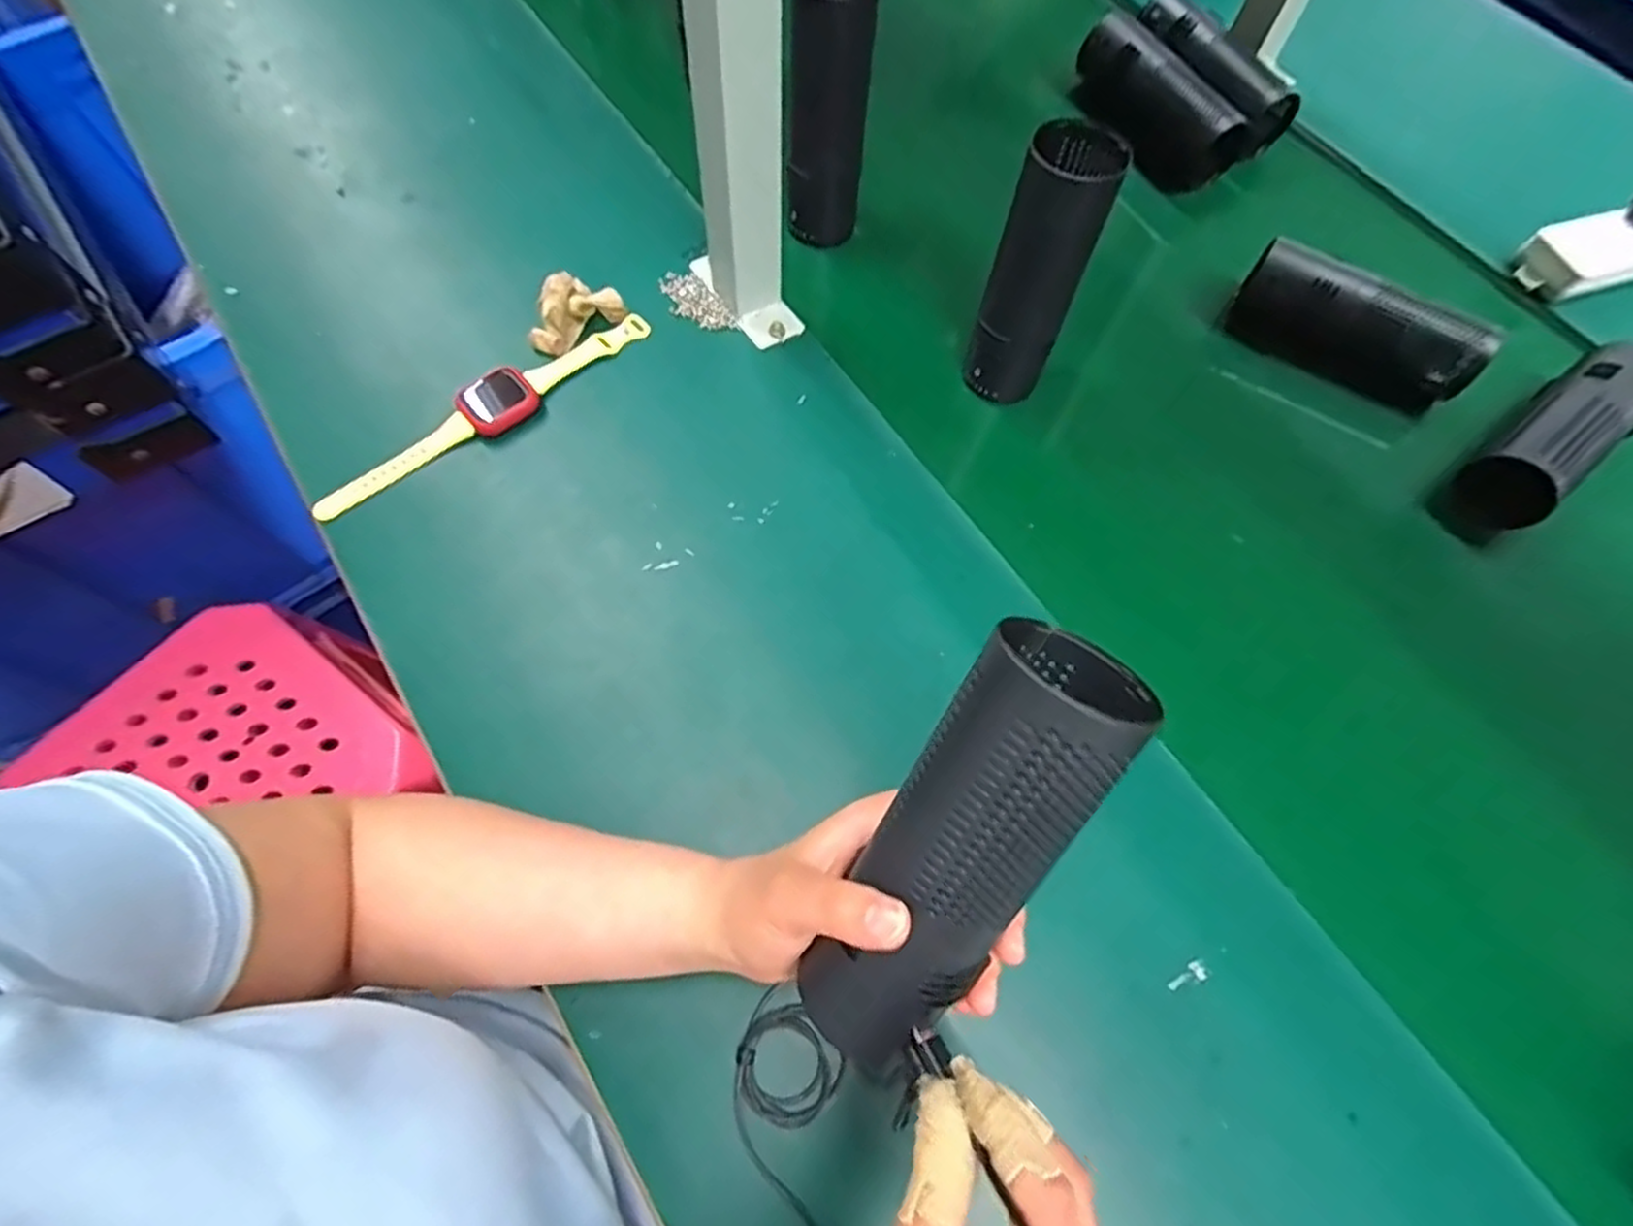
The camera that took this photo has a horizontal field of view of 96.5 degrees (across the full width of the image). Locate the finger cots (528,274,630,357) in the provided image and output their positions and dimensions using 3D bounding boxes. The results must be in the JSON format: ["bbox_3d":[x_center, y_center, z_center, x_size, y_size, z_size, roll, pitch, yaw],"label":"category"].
[{"bbox_3d":[-0.166,-0.210,0.504,0.049,0.026,0.064,18,66,5],"label":"finger cots"}]

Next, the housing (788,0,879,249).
[{"bbox_3d":[0.008,-0.345,0.504,0.052,0.160,0.046,0,66,-3],"label":"housing"}]

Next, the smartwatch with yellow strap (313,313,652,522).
[{"bbox_3d":[-0.216,-0.139,0.476,0.240,0.017,0.046,-38,73,-17],"label":"smartwatch with yellow strap"}]

